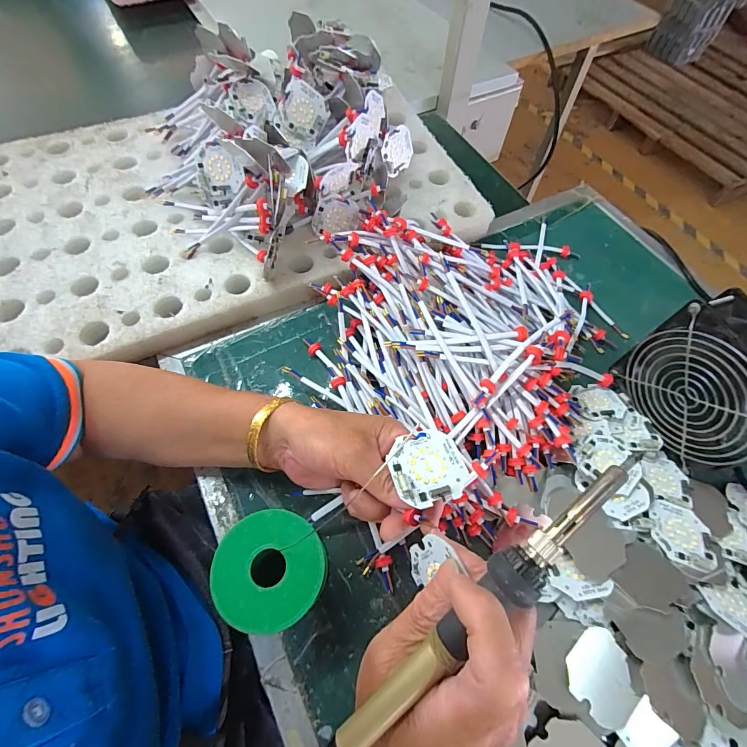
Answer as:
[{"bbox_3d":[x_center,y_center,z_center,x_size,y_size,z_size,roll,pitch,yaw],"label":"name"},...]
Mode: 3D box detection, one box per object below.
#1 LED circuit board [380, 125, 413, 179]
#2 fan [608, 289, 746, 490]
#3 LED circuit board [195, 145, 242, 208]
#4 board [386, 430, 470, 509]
[{"bbox_3d":[0.029,-0.263,0.442,0.047,0.047,0.006,-39,52,-15],"label":"LED circuit board"},{"bbox_3d":[0.279,0.018,0.309,0.050,0.116,0.126,-17,64,-10],"label":"fan"},{"bbox_3d":[-0.157,-0.198,0.380,0.048,0.057,0.006,13,35,4],"label":"LED circuit board"},{"bbox_3d":[0.034,0.056,0.230,0.047,0.007,0.045,-11,56,-17],"label":"board"}]

